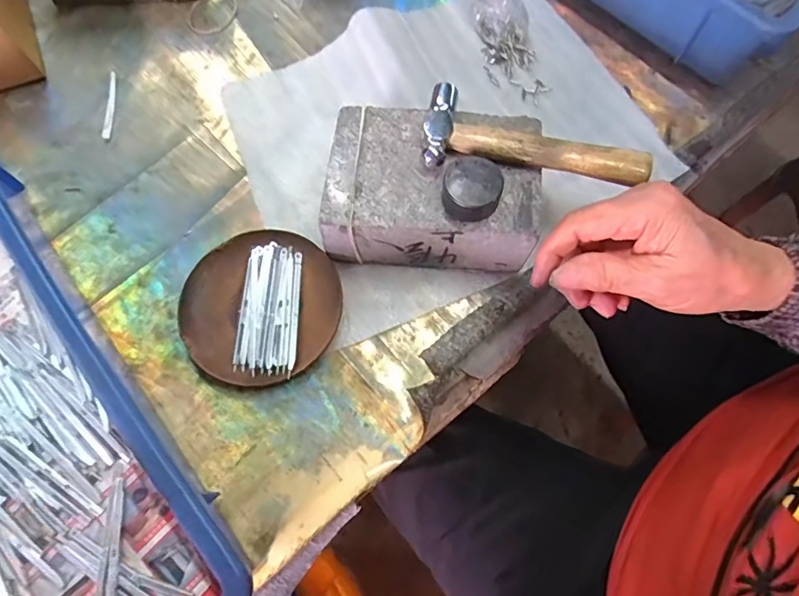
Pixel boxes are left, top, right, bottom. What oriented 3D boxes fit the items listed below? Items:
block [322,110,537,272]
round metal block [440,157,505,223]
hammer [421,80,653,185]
[{"bbox_3d":[0.024,-0.077,0.368,0.149,0.063,0.108,2,70,1],"label":"block"},{"bbox_3d":[0.047,-0.073,0.322,0.036,0.023,0.037,0,70,0],"label":"round metal block"},{"bbox_3d":[0.092,-0.111,0.340,0.147,0.021,0.056,6,70,3],"label":"hammer"}]

